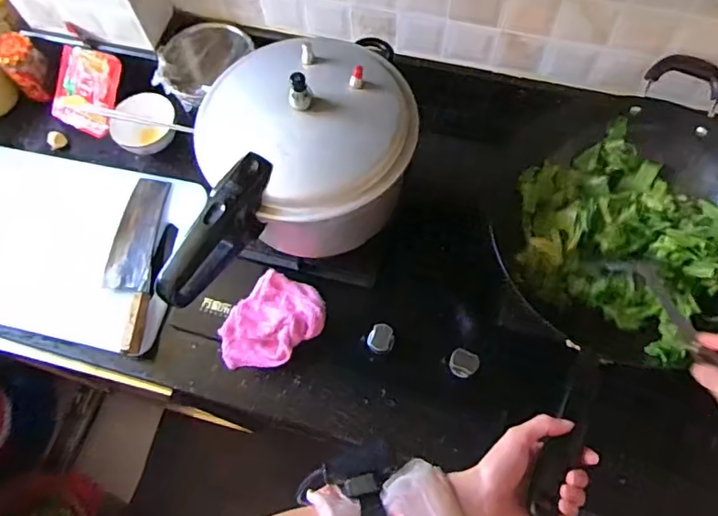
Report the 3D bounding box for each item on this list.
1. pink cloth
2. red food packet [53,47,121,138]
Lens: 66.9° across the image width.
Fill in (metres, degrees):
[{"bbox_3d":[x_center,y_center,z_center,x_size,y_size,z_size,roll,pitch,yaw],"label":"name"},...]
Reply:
[{"bbox_3d":[-0.126,0.097,0.782,0.116,0.040,0.148,32,72,15],"label":"pink cloth"},{"bbox_3d":[-0.473,-0.290,0.940,0.115,0.016,0.137,18,107,5],"label":"red food packet"}]

